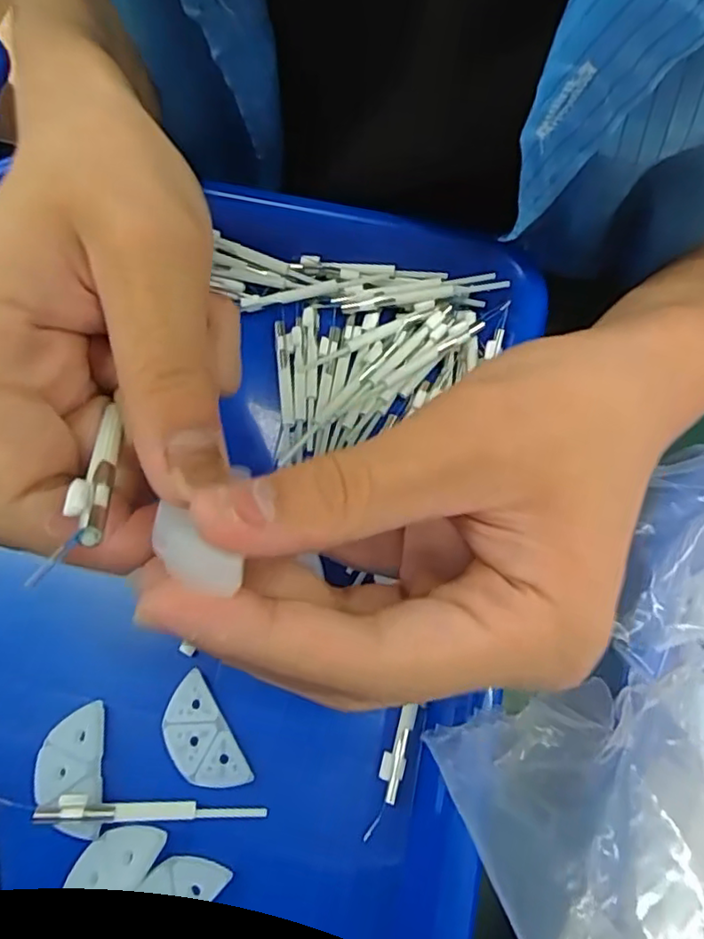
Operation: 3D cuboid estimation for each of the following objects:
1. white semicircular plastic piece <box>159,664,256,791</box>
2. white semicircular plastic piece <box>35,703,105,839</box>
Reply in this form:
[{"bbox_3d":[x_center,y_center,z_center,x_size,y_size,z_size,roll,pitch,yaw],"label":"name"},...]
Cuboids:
[{"bbox_3d":[-0.051,0.089,0.203,0.020,0.005,0.039,-30,73,-11],"label":"white semicircular plastic piece"},{"bbox_3d":[-0.092,0.098,0.196,0.020,0.005,0.039,-6,62,-9],"label":"white semicircular plastic piece"}]

